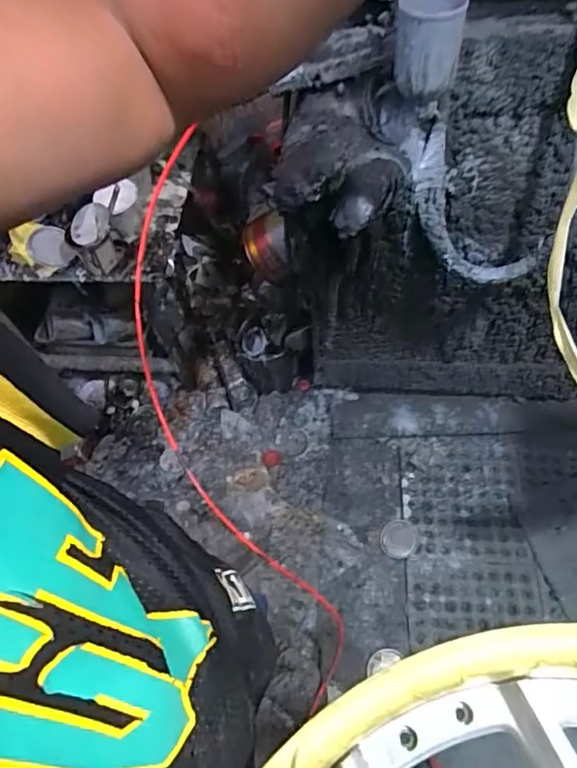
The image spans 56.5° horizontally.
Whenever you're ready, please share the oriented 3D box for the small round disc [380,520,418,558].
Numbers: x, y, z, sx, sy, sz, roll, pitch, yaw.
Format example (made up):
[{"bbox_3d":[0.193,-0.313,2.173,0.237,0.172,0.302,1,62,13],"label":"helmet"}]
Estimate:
[{"bbox_3d":[0.276,0.390,1.350,0.087,0.011,0.094,0,58,0],"label":"small round disc"}]

